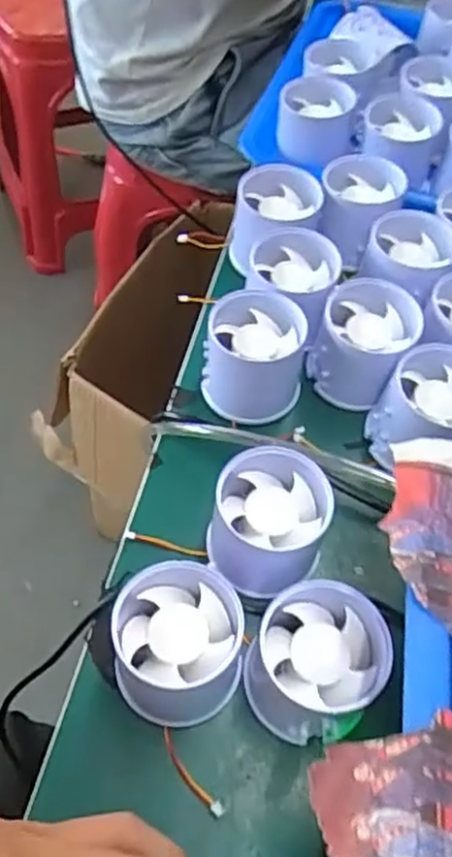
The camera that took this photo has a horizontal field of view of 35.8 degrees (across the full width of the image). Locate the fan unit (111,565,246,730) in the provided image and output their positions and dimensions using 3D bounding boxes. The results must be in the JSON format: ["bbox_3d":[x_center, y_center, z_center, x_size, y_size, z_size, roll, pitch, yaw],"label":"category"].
[{"bbox_3d":[-0.021,0.092,0.294,0.053,0.051,0.049,1,51,-1],"label":"fan unit"}]

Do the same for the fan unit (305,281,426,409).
[{"bbox_3d":[0.075,-0.046,0.390,0.052,0.047,0.058,23,58,11],"label":"fan unit"}]

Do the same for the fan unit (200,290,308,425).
[{"bbox_3d":[0.015,-0.038,0.388,0.055,0.052,0.052,2,56,-2],"label":"fan unit"}]

